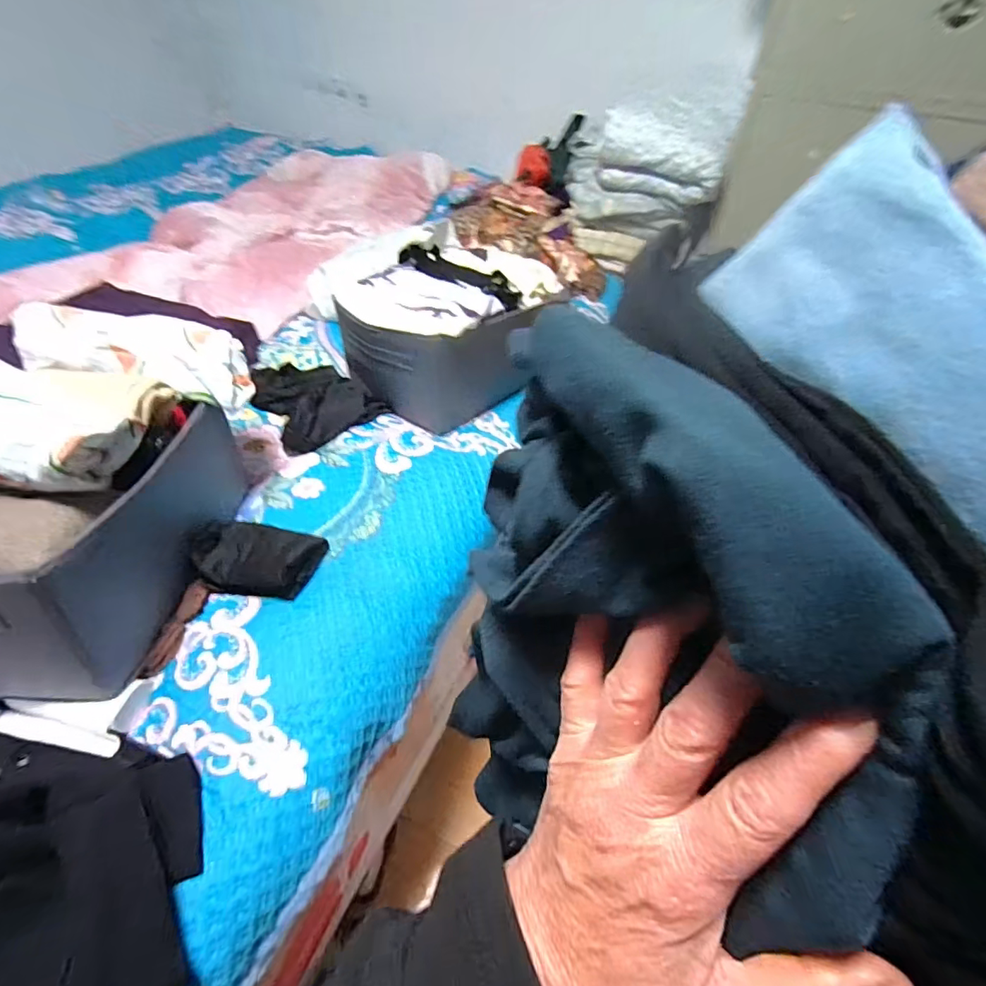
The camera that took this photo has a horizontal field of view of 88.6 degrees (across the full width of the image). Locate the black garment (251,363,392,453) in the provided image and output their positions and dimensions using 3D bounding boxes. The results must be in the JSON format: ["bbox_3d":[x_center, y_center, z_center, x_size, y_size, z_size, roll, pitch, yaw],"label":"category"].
[{"bbox_3d":[-0.329,-0.176,0.912,0.230,0.047,0.193,36,53,28],"label":"black garment"}]

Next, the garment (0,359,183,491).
[{"bbox_3d":[-0.495,-0.088,0.529,0.249,0.081,0.214,3,45,-2],"label":"garment"}]

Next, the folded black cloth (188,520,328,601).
[{"bbox_3d":[-0.303,0.078,0.639,0.154,0.042,0.088,8,45,4],"label":"folded black cloth"}]

